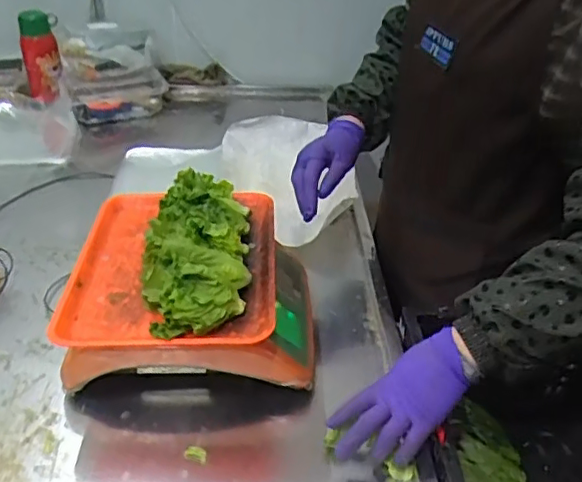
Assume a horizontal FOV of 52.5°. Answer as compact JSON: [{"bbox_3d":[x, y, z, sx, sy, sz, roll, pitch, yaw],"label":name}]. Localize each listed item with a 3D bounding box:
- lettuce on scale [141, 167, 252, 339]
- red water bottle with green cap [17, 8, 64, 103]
[{"bbox_3d":[-0.109,-0.011,0.689,0.121,0.074,0.276,-1,35,-4],"label":"lettuce on scale"},{"bbox_3d":[-0.550,-0.409,1.311,0.083,0.191,0.091,-5,10,-10],"label":"red water bottle with green cap"}]

